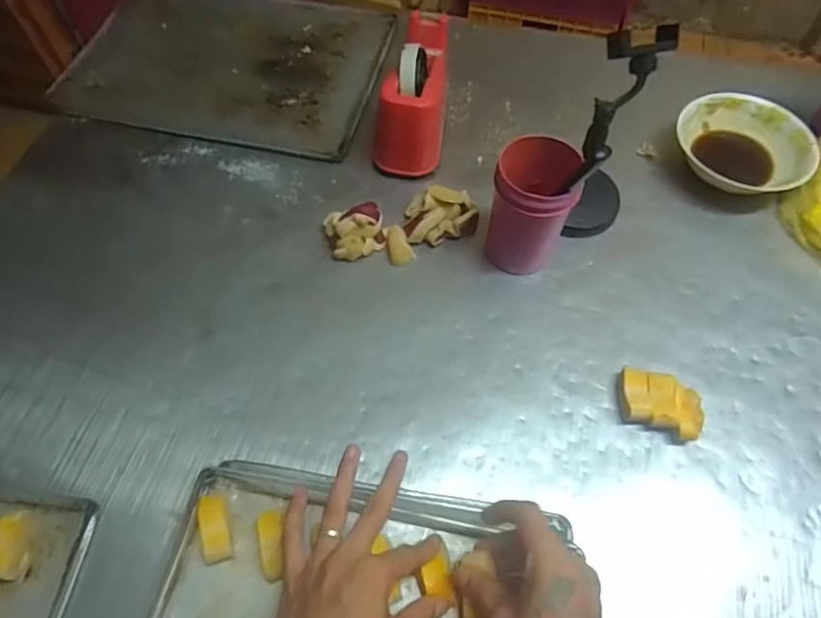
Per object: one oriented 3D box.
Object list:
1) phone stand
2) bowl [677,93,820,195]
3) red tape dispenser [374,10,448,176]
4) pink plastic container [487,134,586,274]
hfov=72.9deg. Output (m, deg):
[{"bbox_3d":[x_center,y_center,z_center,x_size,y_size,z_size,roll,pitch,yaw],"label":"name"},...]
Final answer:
[{"bbox_3d":[0.231,-0.191,0.628,0.082,0.223,0.109,4,60,3],"label":"phone stand"},{"bbox_3d":[0.434,-0.218,0.741,0.168,0.052,0.135,10,61,8],"label":"bowl"},{"bbox_3d":[0.011,-0.281,0.728,0.078,0.113,0.203,14,61,8],"label":"red tape dispenser"},{"bbox_3d":[0.136,-0.113,0.624,0.081,0.128,0.097,14,61,8],"label":"pink plastic container"}]

